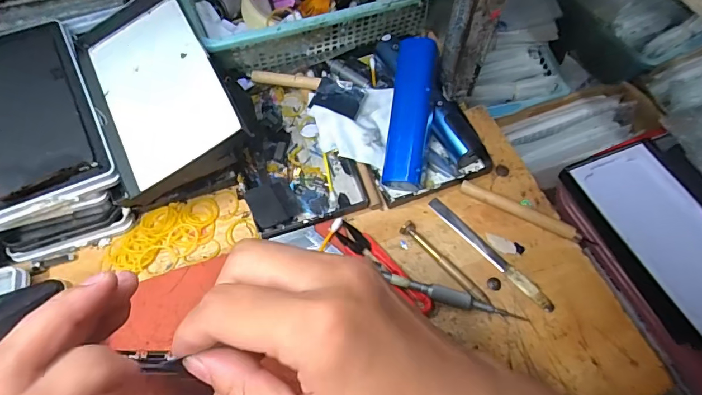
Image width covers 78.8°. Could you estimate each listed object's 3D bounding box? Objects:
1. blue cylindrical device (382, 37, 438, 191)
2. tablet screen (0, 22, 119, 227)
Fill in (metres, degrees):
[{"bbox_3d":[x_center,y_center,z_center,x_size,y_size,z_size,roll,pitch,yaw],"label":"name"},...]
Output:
[{"bbox_3d":[0.053,-0.073,0.372,0.036,0.030,0.128,7,85,2],"label":"blue cylindrical device"},{"bbox_3d":[-0.268,-0.070,0.344,0.105,0.016,0.175,-25,70,-11],"label":"tablet screen"}]

